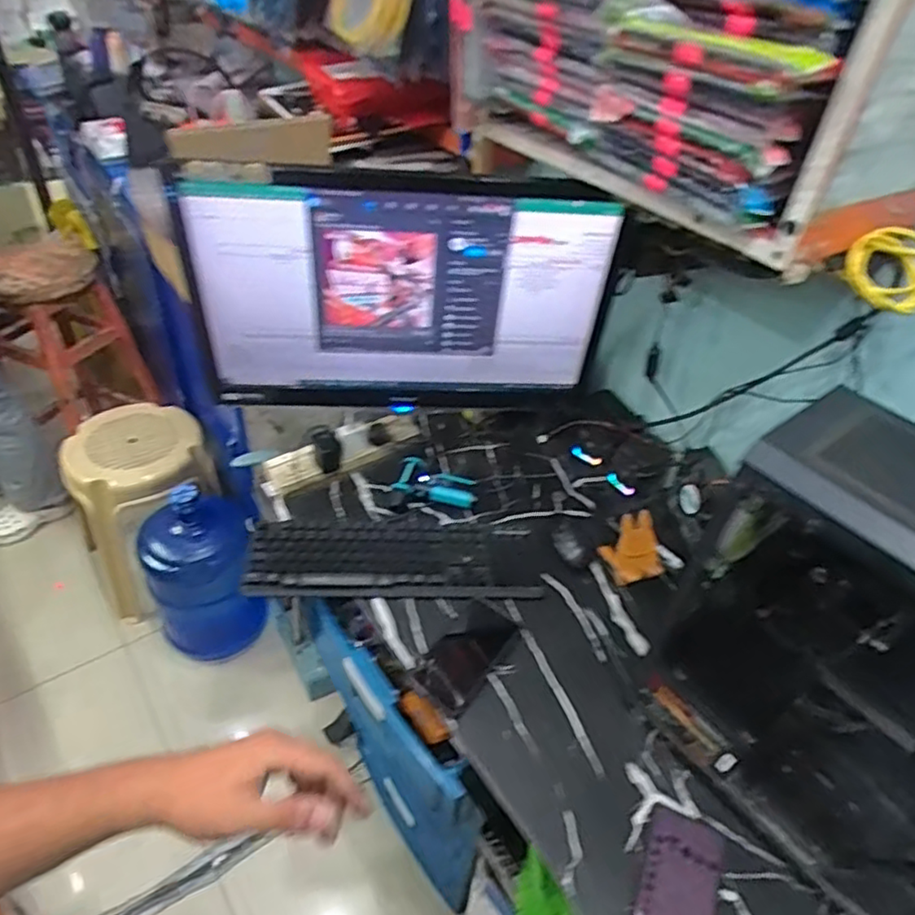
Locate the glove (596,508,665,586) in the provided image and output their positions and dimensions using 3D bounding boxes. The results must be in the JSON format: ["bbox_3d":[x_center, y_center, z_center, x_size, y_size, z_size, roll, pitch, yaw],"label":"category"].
[{"bbox_3d":[0.265,0.137,0.971,0.069,0.083,0.071,-10,44,-18],"label":"glove"}]

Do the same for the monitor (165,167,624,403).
[{"bbox_3d":[-0.075,-0.205,0.866,0.546,0.326,0.057,2,41,-5],"label":"monitor"}]

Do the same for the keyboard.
[{"bbox_3d":[-0.100,0.137,0.966,0.405,0.023,0.141,2,41,-5],"label":"keyboard"}]

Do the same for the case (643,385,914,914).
[{"bbox_3d":[0.413,0.222,0.631,0.183,0.441,0.360,-26,50,-31],"label":"case"}]

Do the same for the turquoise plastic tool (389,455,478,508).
[{"bbox_3d":[-0.033,0.039,1.076,0.133,0.027,0.070,10,41,5],"label":"turquoise plastic tool"}]

